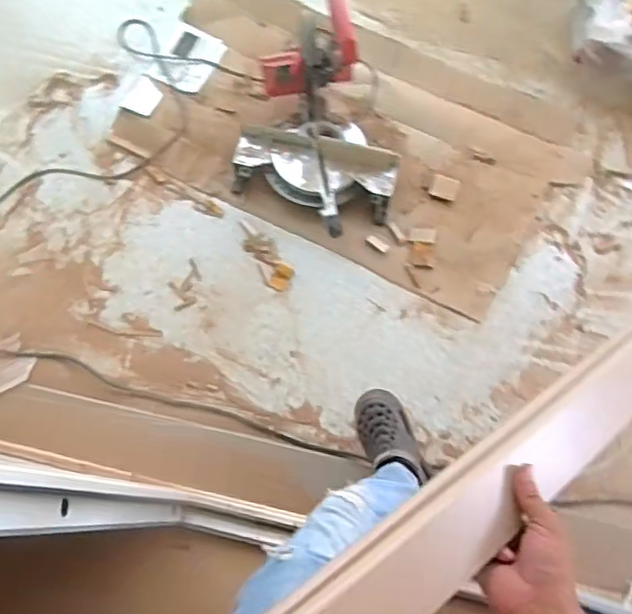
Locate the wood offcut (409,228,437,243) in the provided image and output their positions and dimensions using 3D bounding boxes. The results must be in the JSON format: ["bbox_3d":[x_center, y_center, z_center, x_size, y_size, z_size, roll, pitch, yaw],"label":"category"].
[{"bbox_3d":[0.272,-0.183,1.571,0.067,0.006,0.035,6,85,9],"label":"wood offcut"}]

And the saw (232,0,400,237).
[{"bbox_3d":[-0.002,-0.443,1.471,0.430,0.403,0.363,11,71,5],"label":"saw"}]

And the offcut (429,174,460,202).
[{"bbox_3d":[0.345,-0.320,1.647,0.075,0.021,0.061,24,73,8],"label":"offcut"}]

